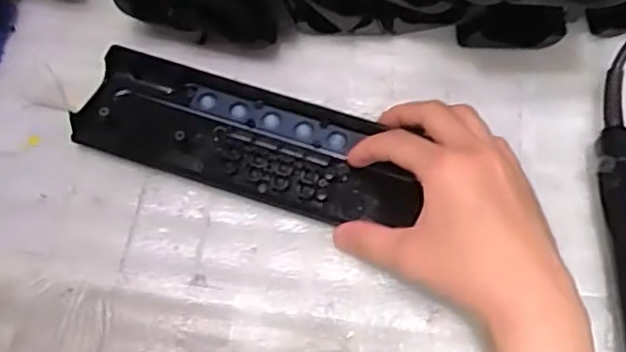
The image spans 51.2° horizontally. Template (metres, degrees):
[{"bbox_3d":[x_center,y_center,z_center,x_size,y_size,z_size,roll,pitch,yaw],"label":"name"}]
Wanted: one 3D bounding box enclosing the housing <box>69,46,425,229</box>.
[{"bbox_3d":[-0.040,-0.021,0.403,0.209,0.015,0.067,19,69,7],"label":"housing"}]

